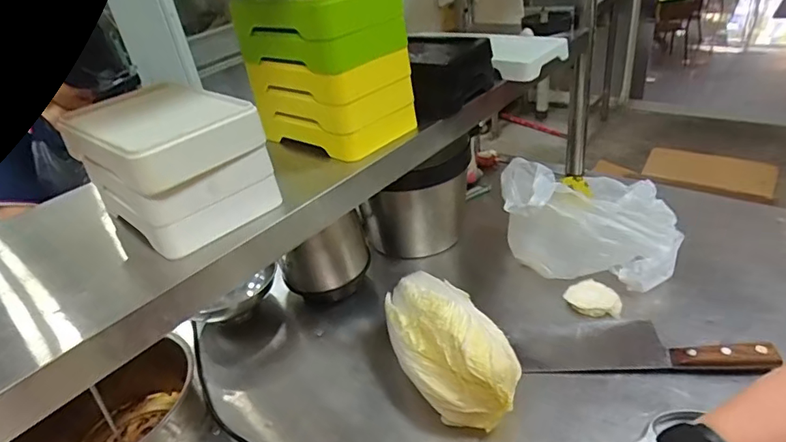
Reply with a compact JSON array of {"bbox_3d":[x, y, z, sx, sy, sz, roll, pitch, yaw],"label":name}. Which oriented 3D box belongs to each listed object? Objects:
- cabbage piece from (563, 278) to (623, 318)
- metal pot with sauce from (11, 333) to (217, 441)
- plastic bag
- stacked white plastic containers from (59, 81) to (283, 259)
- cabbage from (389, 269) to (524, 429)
[{"bbox_3d":[0.291,0.110,0.714,0.076,0.017,0.055,12,39,26],"label":"cabbage piece"},{"bbox_3d":[-0.316,0.240,0.577,0.172,0.120,0.181,-6,32,4],"label":"metal pot with sauce"},{"bbox_3d":[0.300,-0.003,0.769,0.241,0.162,0.159,2,34,16],"label":"plastic bag"},{"bbox_3d":[-0.207,-0.056,0.462,0.163,0.096,0.115,22,43,39],"label":"stacked white plastic containers"},{"bbox_3d":[0.068,0.153,0.615,0.110,0.091,0.204,-20,34,-17],"label":"cabbage"}]

